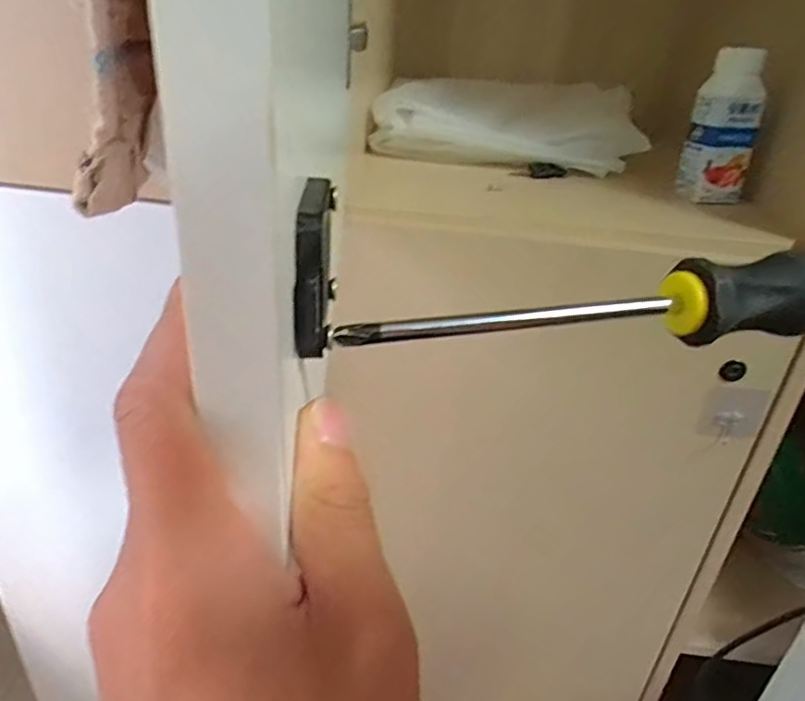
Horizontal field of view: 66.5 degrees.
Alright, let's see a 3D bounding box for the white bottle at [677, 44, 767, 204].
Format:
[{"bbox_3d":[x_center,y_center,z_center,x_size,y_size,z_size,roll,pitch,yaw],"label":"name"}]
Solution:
[{"bbox_3d":[0.321,-0.222,0.611,0.065,0.132,0.074,16,31,20],"label":"white bottle"}]

